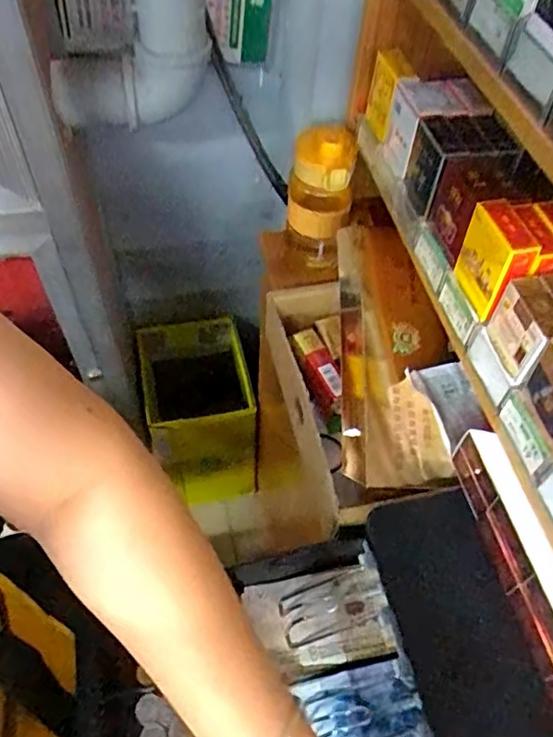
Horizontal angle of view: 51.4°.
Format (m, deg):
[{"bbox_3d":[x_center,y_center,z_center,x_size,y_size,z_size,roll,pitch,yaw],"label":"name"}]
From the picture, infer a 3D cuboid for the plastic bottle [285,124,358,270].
[{"bbox_3d":[0.050,-0.196,0.694,0.074,0.180,0.066,6,54,1],"label":"plastic bottle"}]

